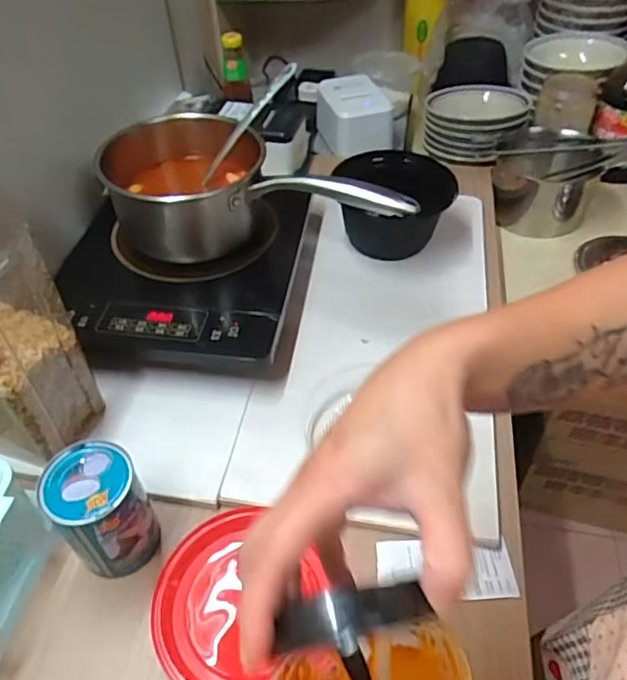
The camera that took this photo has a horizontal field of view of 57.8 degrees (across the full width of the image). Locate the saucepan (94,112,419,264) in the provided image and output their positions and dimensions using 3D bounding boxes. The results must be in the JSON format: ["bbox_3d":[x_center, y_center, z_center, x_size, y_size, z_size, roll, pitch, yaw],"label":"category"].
[{"bbox_3d":[-0.073,-0.191,0.686,0.375,0.091,0.196,5,47,9],"label":"saucepan"}]

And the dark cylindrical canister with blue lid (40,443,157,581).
[{"bbox_3d":[-0.180,0.148,0.490,0.070,0.103,0.073,-2,47,2],"label":"dark cylindrical canister with blue lid"}]

